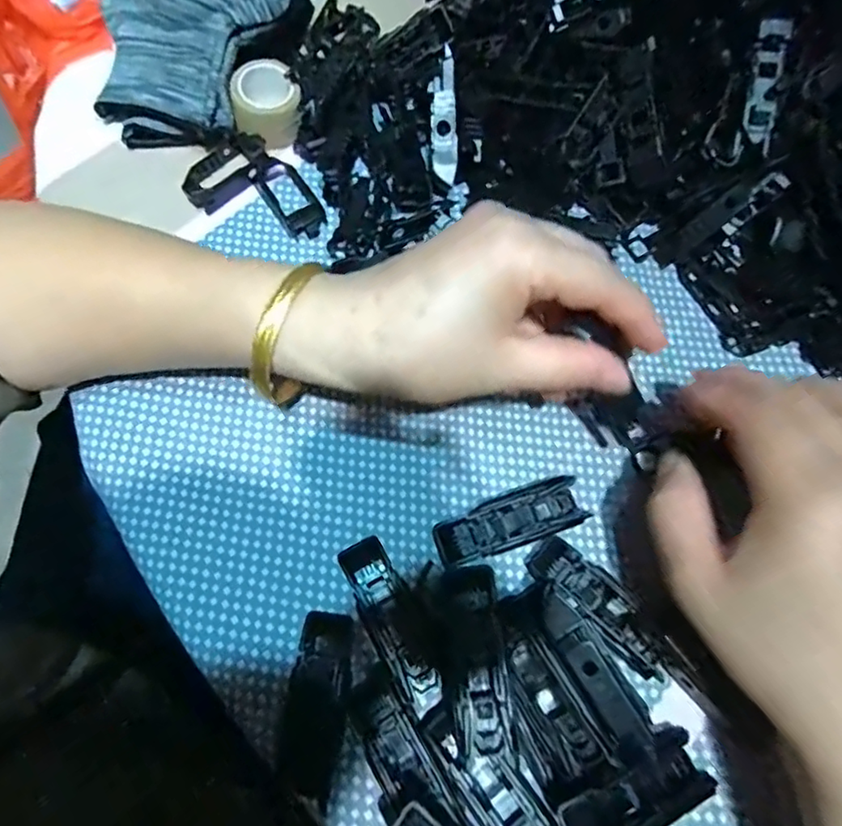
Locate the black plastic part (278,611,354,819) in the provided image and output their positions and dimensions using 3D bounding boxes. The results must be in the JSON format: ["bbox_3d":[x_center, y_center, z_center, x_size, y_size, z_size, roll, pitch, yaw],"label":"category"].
[{"bbox_3d":[-0.041,0.117,0.232,0.024,0.008,0.068,9,70,3],"label":"black plastic part"}]

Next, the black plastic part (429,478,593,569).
[{"bbox_3d":[0.038,0.047,0.251,0.065,0.015,0.022,-18,71,-7],"label":"black plastic part"}]

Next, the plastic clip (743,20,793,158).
[{"bbox_3d":[0.163,-0.154,0.275,0.014,0.006,0.055,4,101,2],"label":"plastic clip"}]

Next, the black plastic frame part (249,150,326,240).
[{"bbox_3d":[-0.070,-0.116,0.307,0.025,0.013,0.048,-31,73,-11],"label":"black plastic frame part"}]

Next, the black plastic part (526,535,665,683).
[{"bbox_3d":[0.075,0.079,0.240,0.020,0.012,0.065,-42,76,-14],"label":"black plastic part"}]

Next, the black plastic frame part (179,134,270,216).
[{"bbox_3d":[-0.104,-0.130,0.312,0.049,0.016,0.024,-40,75,-14],"label":"black plastic frame part"}]

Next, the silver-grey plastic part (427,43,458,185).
[{"bbox_3d":[0.011,-0.150,0.298,0.014,0.009,0.060,-1,101,0],"label":"silver-grey plastic part"}]

